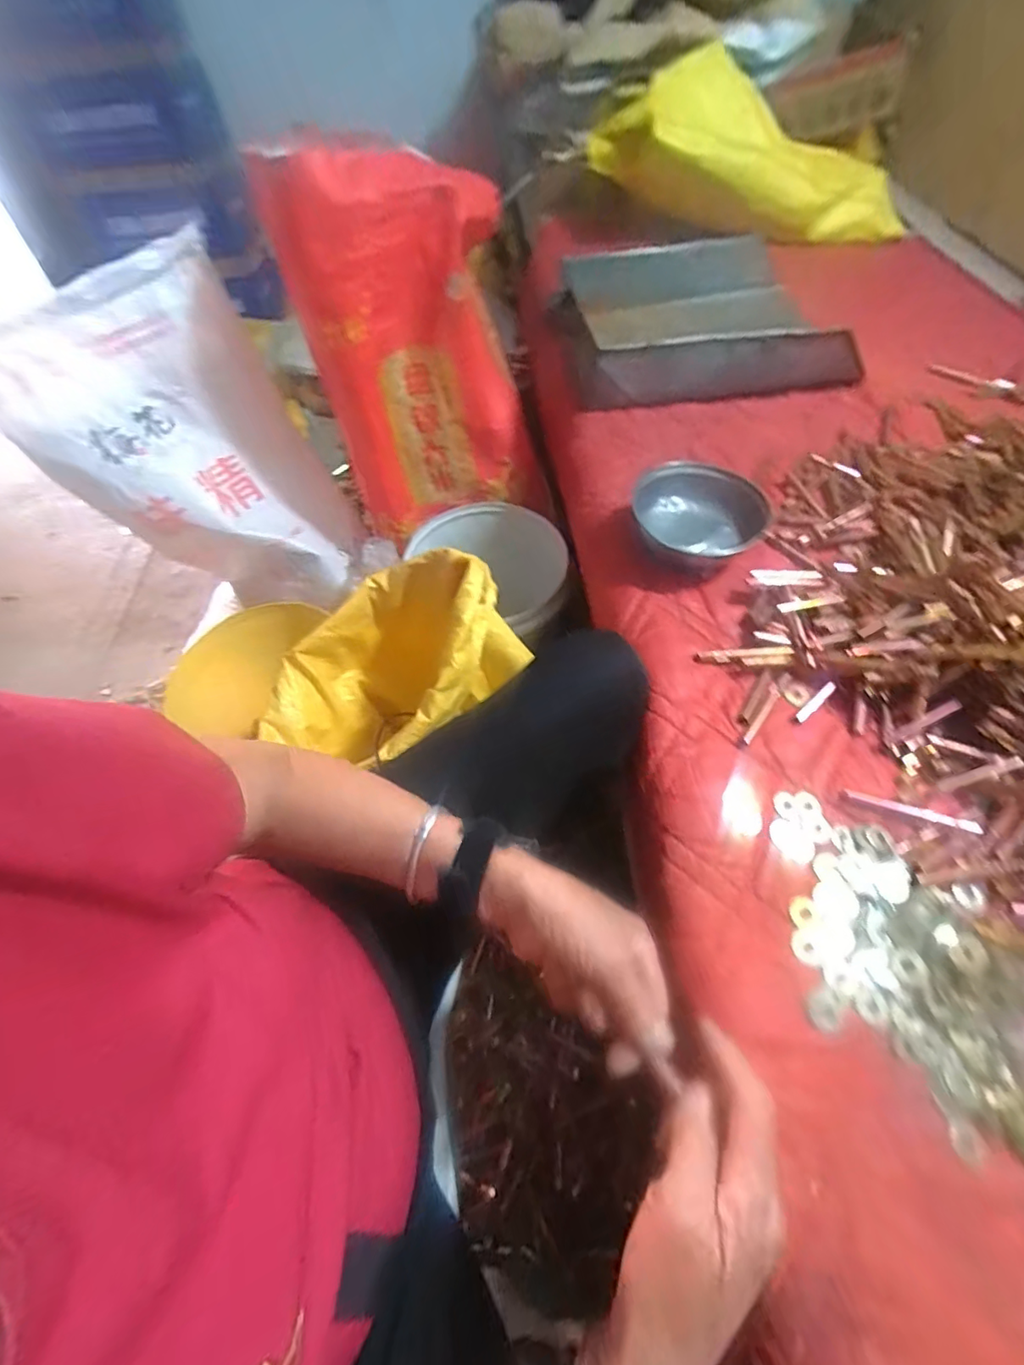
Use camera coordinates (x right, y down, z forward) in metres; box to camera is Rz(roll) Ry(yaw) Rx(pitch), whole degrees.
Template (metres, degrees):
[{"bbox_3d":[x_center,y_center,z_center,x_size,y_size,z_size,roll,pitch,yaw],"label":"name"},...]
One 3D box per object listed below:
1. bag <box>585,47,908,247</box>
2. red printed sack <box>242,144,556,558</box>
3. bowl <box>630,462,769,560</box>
[{"bbox_3d":[0.445,-0.942,0.966,0.599,0.203,0.225,16,59,-4],"label":"bag"},{"bbox_3d":[-0.111,-0.427,0.738,0.281,0.442,0.102,-22,59,-10],"label":"red printed sack"},{"bbox_3d":[0.201,-0.173,0.572,0.139,0.056,0.142,4,58,6],"label":"bowl"}]

